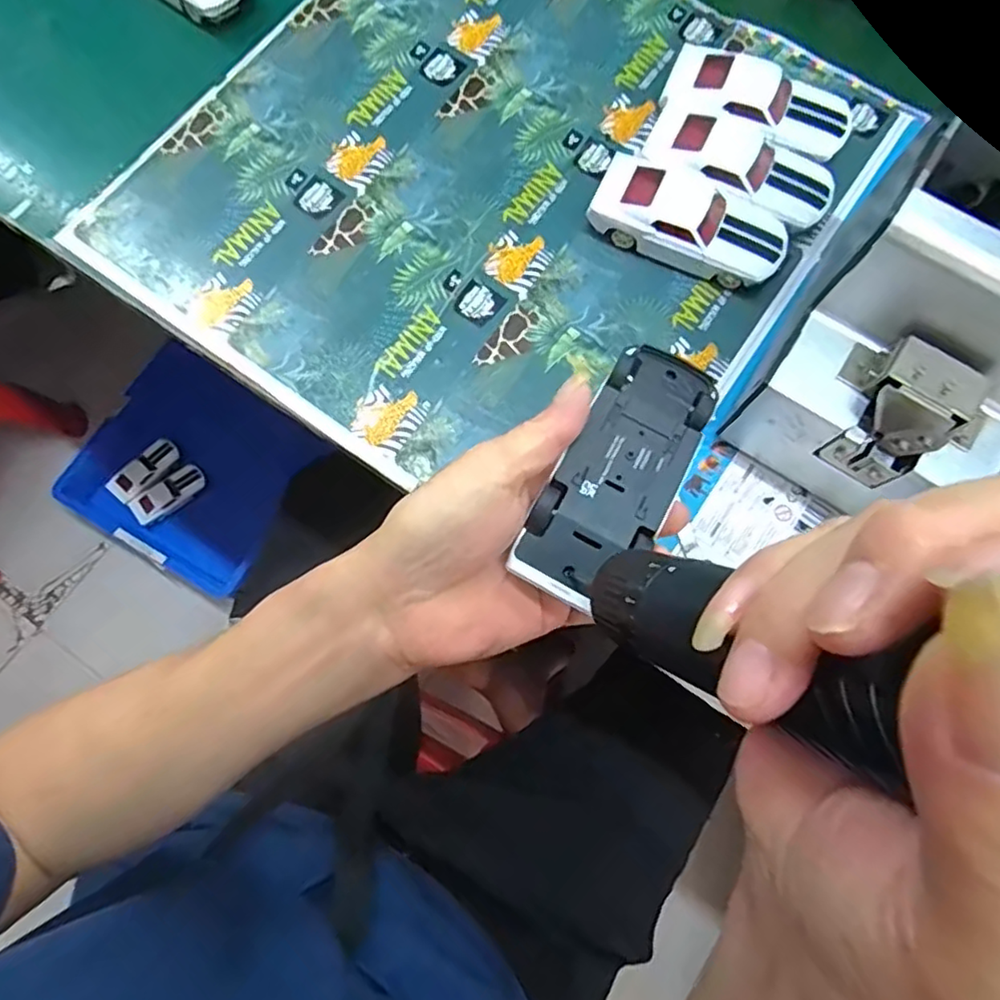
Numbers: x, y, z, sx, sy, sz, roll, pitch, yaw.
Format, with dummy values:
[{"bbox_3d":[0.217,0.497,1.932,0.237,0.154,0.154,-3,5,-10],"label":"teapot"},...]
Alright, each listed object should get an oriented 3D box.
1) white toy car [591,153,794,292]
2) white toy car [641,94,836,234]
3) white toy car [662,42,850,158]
[{"bbox_3d":[0.126,-0.185,0.420,0.131,0.035,0.058,26,77,6],"label":"white toy car"},{"bbox_3d":[0.164,-0.227,0.431,0.127,0.034,0.060,28,79,6],"label":"white toy car"},{"bbox_3d":[0.182,-0.278,0.442,0.130,0.036,0.061,19,77,4],"label":"white toy car"}]

